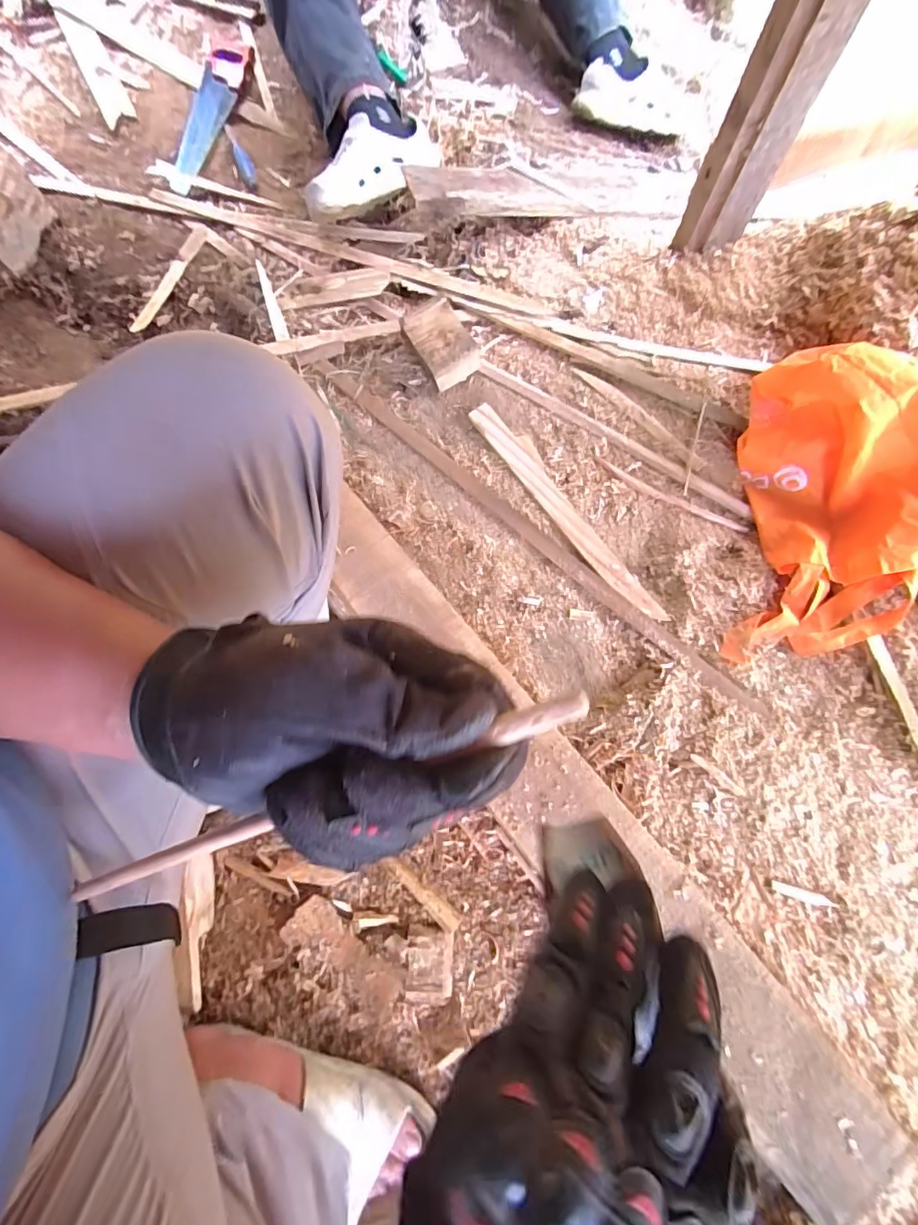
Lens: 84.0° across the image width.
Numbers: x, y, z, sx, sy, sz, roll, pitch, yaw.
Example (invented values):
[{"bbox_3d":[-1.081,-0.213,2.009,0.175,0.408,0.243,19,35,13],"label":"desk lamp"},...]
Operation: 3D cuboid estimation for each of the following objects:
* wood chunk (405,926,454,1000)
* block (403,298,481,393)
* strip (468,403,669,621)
[{"bbox_3d":[-0.032,0.384,0.556,0.050,0.011,0.068,0,71,2],"label":"wood chunk"},{"bbox_3d":[-0.030,-0.423,0.807,0.085,0.053,0.127,-27,73,-8],"label":"block"},{"bbox_3d":[0.153,-0.155,0.745,0.049,0.019,0.411,-33,73,-9],"label":"strip"}]

